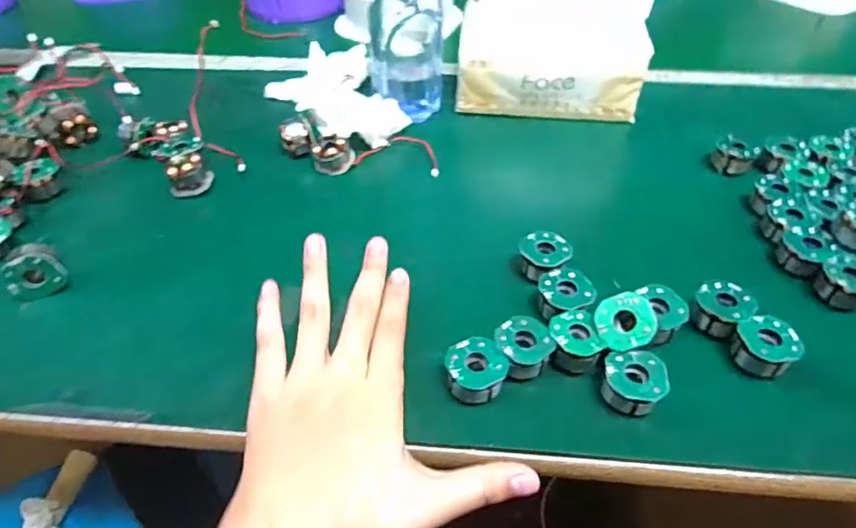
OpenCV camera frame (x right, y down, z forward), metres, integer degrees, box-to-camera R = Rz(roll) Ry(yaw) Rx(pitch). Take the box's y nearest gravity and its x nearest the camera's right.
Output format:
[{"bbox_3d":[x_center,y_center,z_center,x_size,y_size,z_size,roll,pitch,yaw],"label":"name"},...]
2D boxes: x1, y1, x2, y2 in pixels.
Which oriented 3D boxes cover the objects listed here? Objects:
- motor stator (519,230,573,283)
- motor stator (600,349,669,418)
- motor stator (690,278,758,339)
[{"bbox_3d":[0.076,-0.005,0.351,0.032,0.016,0.031,25,51,22],"label":"motor stator"},{"bbox_3d":[0.108,0.064,0.290,0.031,0.026,0.033,27,52,24],"label":"motor stator"},{"bbox_3d":[0.174,0.026,0.322,0.030,0.020,0.031,36,56,29],"label":"motor stator"}]

